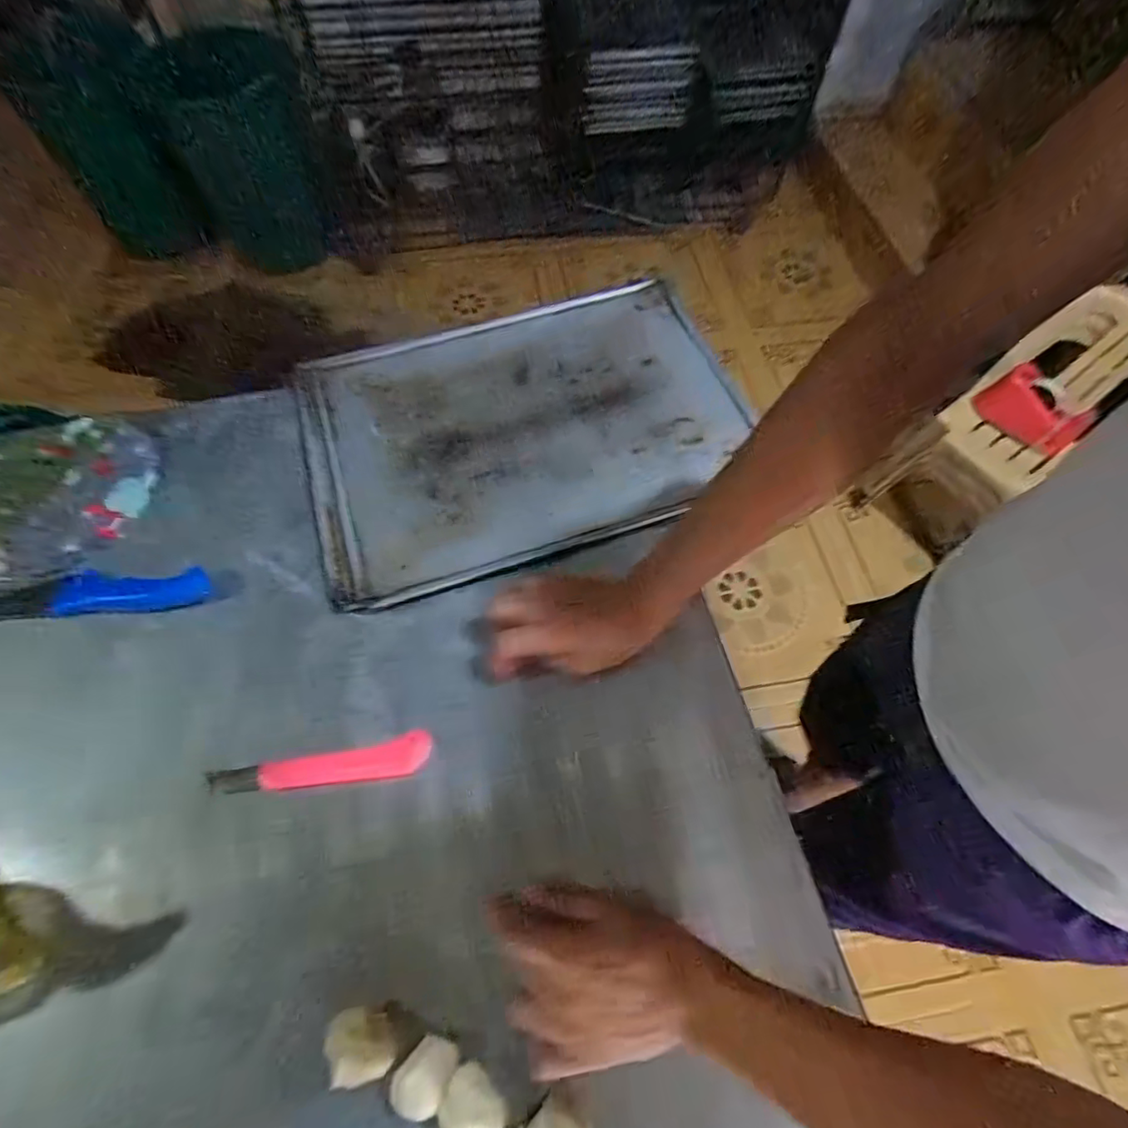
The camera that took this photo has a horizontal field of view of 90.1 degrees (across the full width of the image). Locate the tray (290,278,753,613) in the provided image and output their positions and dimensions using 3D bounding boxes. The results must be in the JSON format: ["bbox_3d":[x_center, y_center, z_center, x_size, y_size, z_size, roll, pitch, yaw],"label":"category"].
[{"bbox_3d":[-0.046,-0.157,0.623,0.459,0.020,0.331,-17,64,-9],"label":"tray"}]

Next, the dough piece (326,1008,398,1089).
[{"bbox_3d":[-0.132,0.317,0.372,0.041,0.025,0.040,0,63,0],"label":"dough piece"}]

